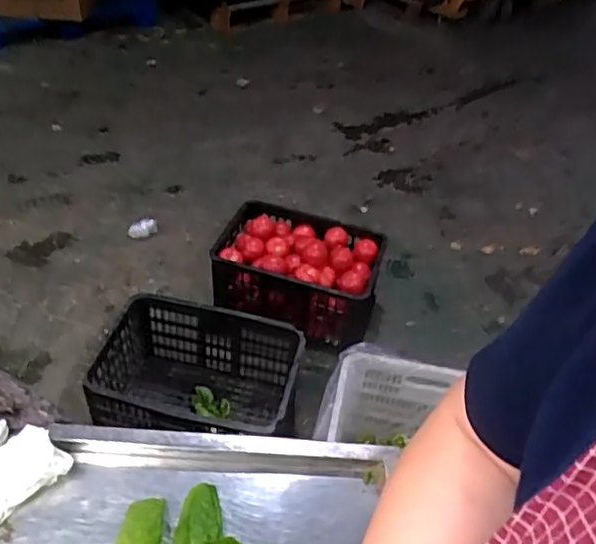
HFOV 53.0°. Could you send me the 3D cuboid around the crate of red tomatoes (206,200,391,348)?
[{"bbox_3d":[-0.006,0.007,1.898,0.513,0.267,0.329,15,42,11],"label":"crate of red tomatoes"}]

